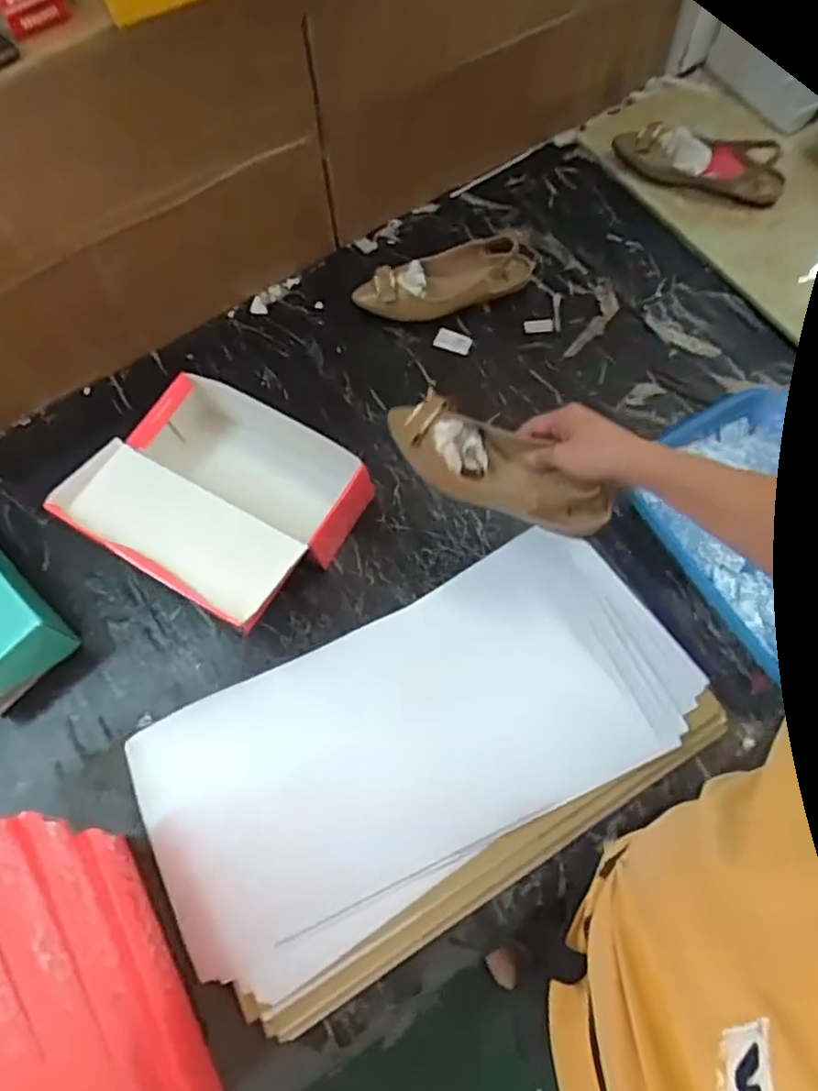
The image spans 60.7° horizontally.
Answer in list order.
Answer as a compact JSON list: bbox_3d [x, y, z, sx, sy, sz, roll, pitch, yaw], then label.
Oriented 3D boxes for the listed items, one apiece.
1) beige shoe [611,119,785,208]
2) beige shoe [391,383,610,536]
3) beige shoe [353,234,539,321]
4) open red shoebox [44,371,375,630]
[{"bbox_3d":[0.437,-0.577,1.061,0.254,0.080,0.124,14,70,8],"label":"beige shoe"},{"bbox_3d":[0.088,-0.083,0.733,0.247,0.050,0.083,30,72,16],"label":"beige shoe"},{"bbox_3d":[0.057,-0.396,1.023,0.269,0.061,0.099,-20,69,-6],"label":"beige shoe"},{"bbox_3d":[-0.228,-0.061,0.870,0.290,0.122,0.263,29,72,13],"label":"open red shoebox"}]

